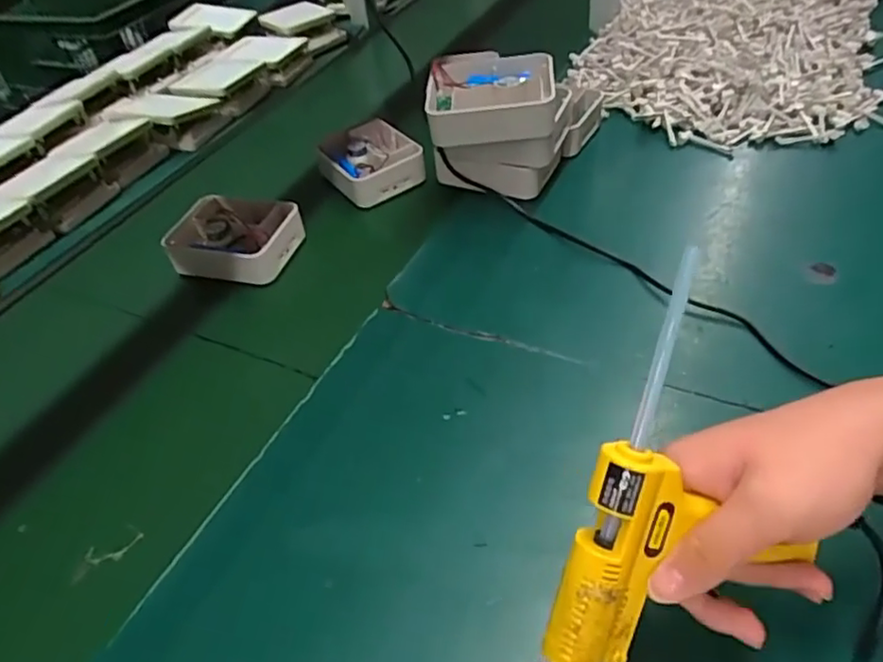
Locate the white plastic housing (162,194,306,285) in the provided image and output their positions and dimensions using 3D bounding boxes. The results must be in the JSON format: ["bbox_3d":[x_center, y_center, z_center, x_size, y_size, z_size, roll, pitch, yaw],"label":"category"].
[{"bbox_3d":[-0.228,-0.105,0.702,0.130,0.037,0.105,8,47,14],"label":"white plastic housing"}]

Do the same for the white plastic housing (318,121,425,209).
[{"bbox_3d":[-0.092,-0.210,0.784,0.100,0.046,0.117,-26,47,-17],"label":"white plastic housing"}]

